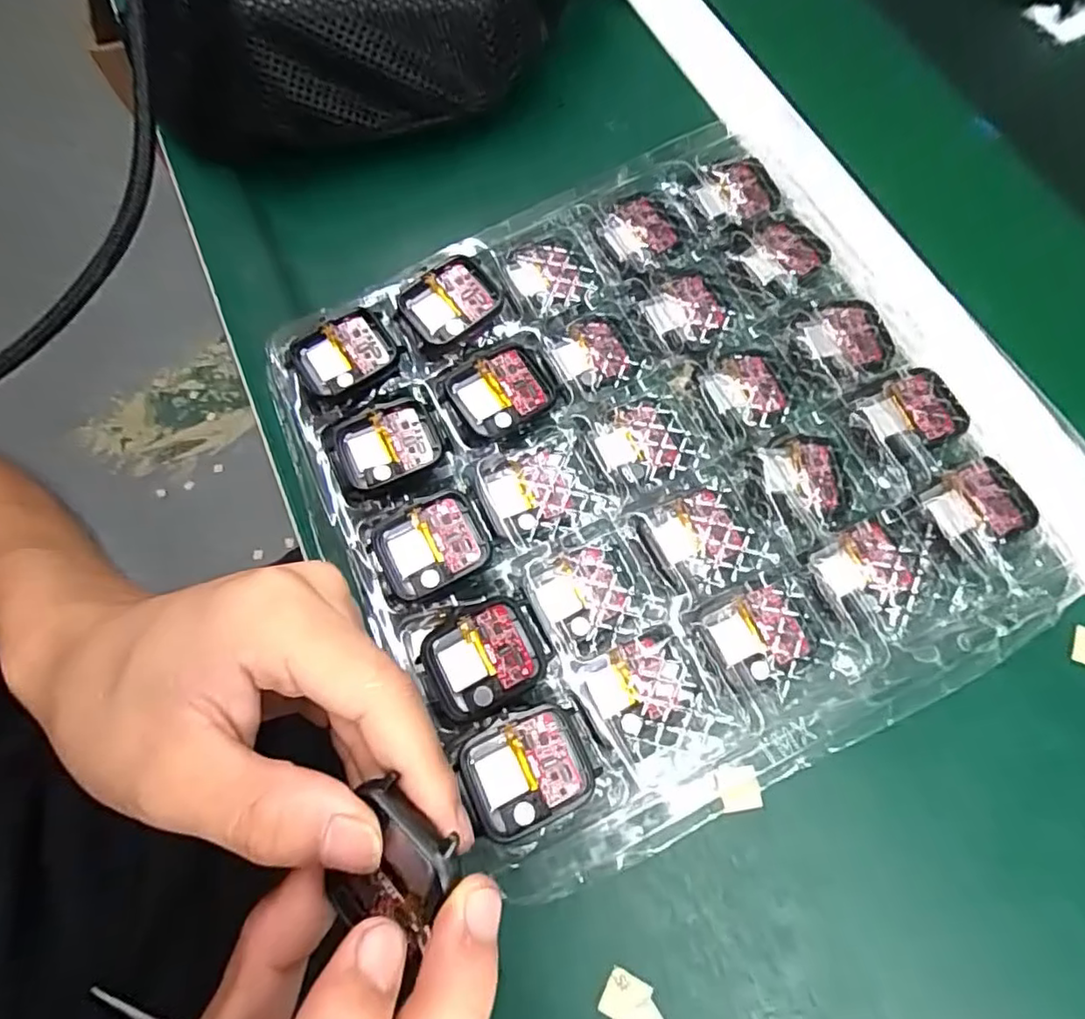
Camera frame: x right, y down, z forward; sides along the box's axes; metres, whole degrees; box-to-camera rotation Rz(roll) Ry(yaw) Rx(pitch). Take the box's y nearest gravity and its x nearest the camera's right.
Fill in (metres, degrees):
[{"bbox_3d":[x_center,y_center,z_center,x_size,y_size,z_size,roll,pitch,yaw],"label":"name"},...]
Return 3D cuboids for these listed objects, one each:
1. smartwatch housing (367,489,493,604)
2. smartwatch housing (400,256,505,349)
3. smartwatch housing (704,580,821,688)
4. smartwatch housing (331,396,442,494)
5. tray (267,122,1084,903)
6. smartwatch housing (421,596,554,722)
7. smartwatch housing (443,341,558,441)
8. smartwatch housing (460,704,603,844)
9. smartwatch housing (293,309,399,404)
[{"bbox_3d":[-0.045,0.015,0.247,0.046,0.008,0.035,-25,72,-6],"label":"smartwatch housing"},{"bbox_3d":[-0.042,-0.097,0.283,0.044,0.007,0.037,-35,74,-9],"label":"smartwatch housing"},{"bbox_3d":[0.088,0.050,0.239,0.038,0.009,0.034,-24,72,-6],"label":"smartwatch housing"},{"bbox_3d":[-0.069,-0.029,0.266,0.044,0.007,0.036,-23,72,-5],"label":"smartwatch housing"},{"bbox_3d":[0.045,-0.025,0.264,0.269,0.034,0.263,-28,73,-7],"label":"tray"},{"bbox_3d":[-0.022,0.056,0.231,0.045,0.006,0.038,-31,73,-8],"label":"smartwatch housing"},{"bbox_3d":[-0.017,-0.053,0.269,0.044,0.008,0.036,-31,73,-8],"label":"smartwatch housing"},{"bbox_3d":[-0.006,0.094,0.217,0.046,0.007,0.037,-20,72,-4],"label":"smartwatch housing"},{"bbox_3d":[-0.090,-0.070,0.275,0.043,0.005,0.034,-37,74,-9],"label":"smartwatch housing"}]

